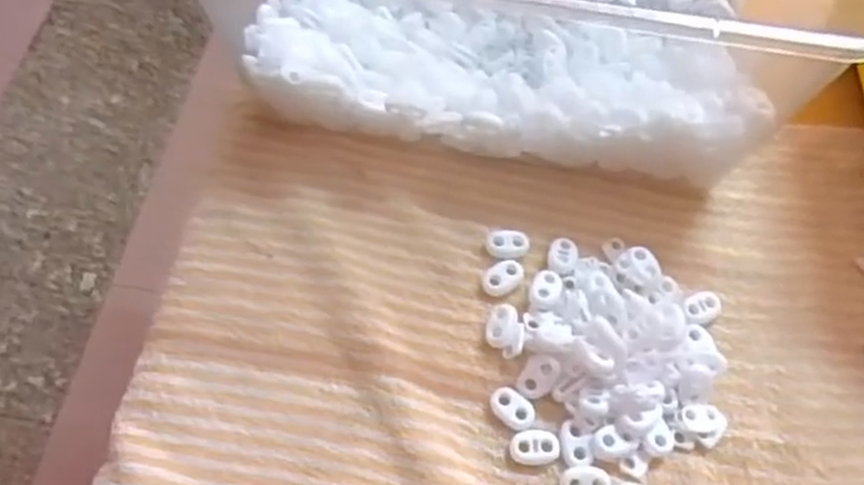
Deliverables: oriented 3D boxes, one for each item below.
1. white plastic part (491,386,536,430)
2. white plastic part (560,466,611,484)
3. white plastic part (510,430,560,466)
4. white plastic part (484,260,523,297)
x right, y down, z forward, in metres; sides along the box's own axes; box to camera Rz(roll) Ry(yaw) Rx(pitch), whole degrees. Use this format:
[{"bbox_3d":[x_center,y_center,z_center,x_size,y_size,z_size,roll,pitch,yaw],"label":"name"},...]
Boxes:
[{"bbox_3d":[0.037,0.078,0.362,0.022,0.006,0.014,40,68,18],"label":"white plastic part"},{"bbox_3d":[0.068,0.108,0.345,0.022,0.004,0.015,-1,78,-1],"label":"white plastic part"},{"bbox_3d":[0.047,0.094,0.354,0.022,0.007,0.015,-2,62,-3],"label":"white plastic part"},{"bbox_3d":[0.036,0.018,0.394,0.022,0.006,0.015,-27,66,-15],"label":"white plastic part"}]

